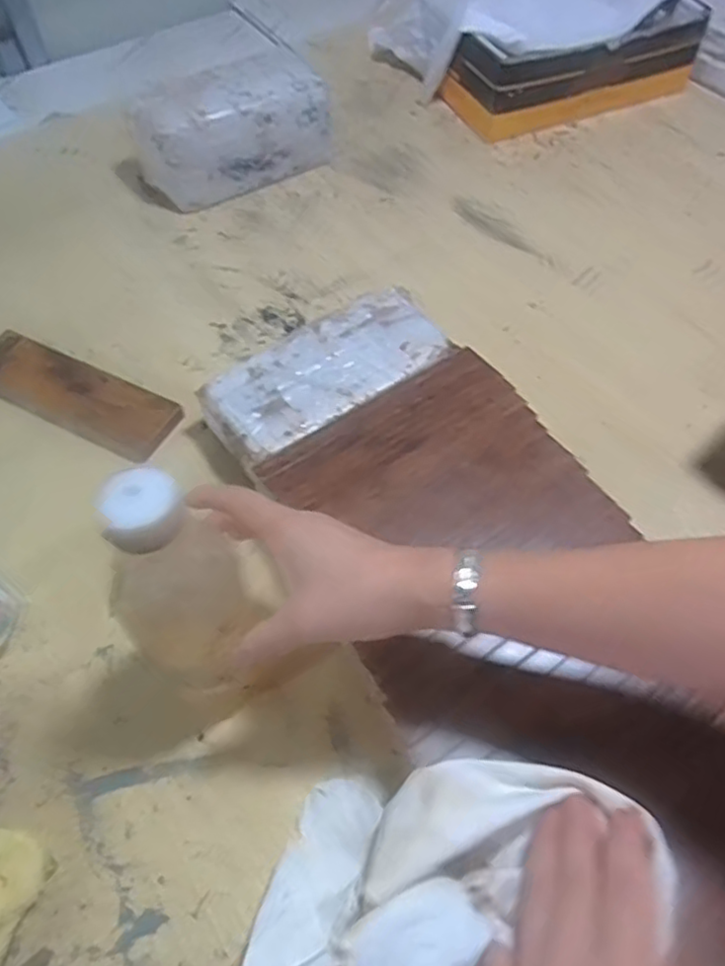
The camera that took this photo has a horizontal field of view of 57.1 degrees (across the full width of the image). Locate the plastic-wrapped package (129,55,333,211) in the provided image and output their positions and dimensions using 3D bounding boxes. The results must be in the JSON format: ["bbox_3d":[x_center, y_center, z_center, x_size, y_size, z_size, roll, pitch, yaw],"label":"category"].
[{"bbox_3d":[-0.148,-0.408,0.774,0.220,0.113,0.098,-26,59,-15],"label":"plastic-wrapped package"}]

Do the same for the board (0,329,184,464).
[{"bbox_3d":[-0.267,-0.089,0.615,0.213,0.014,0.076,24,60,17],"label":"board"}]

